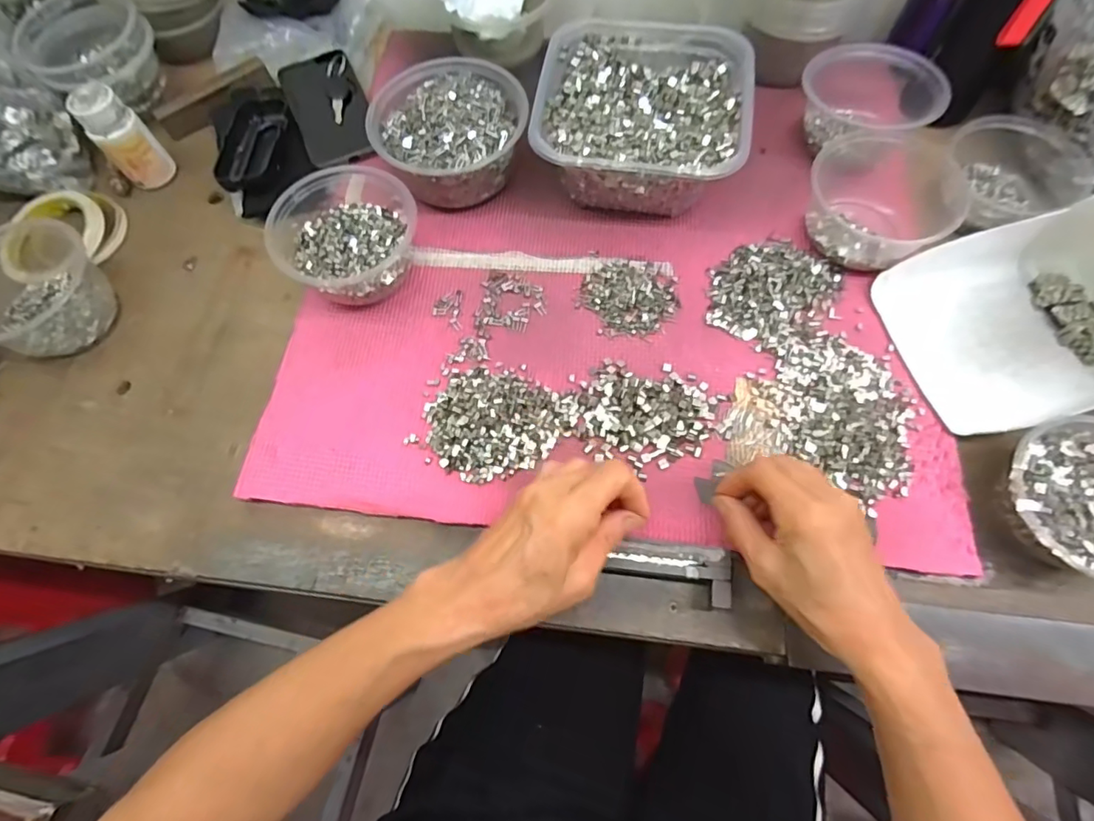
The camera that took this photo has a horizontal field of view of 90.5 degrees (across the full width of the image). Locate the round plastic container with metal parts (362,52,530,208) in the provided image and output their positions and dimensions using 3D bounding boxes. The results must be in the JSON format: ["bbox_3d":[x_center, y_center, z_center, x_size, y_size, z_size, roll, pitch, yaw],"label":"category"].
[{"bbox_3d":[-0.086,-0.250,0.490,0.132,0.062,0.142,7,67,6],"label":"round plastic container with metal parts"}]

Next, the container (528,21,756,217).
[{"bbox_3d":[0.083,-0.258,0.483,0.174,0.069,0.180,8,67,6],"label":"container"}]

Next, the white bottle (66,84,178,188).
[{"bbox_3d":[-0.396,-0.254,0.506,0.045,0.080,0.039,-43,71,-14],"label":"white bottle"}]

